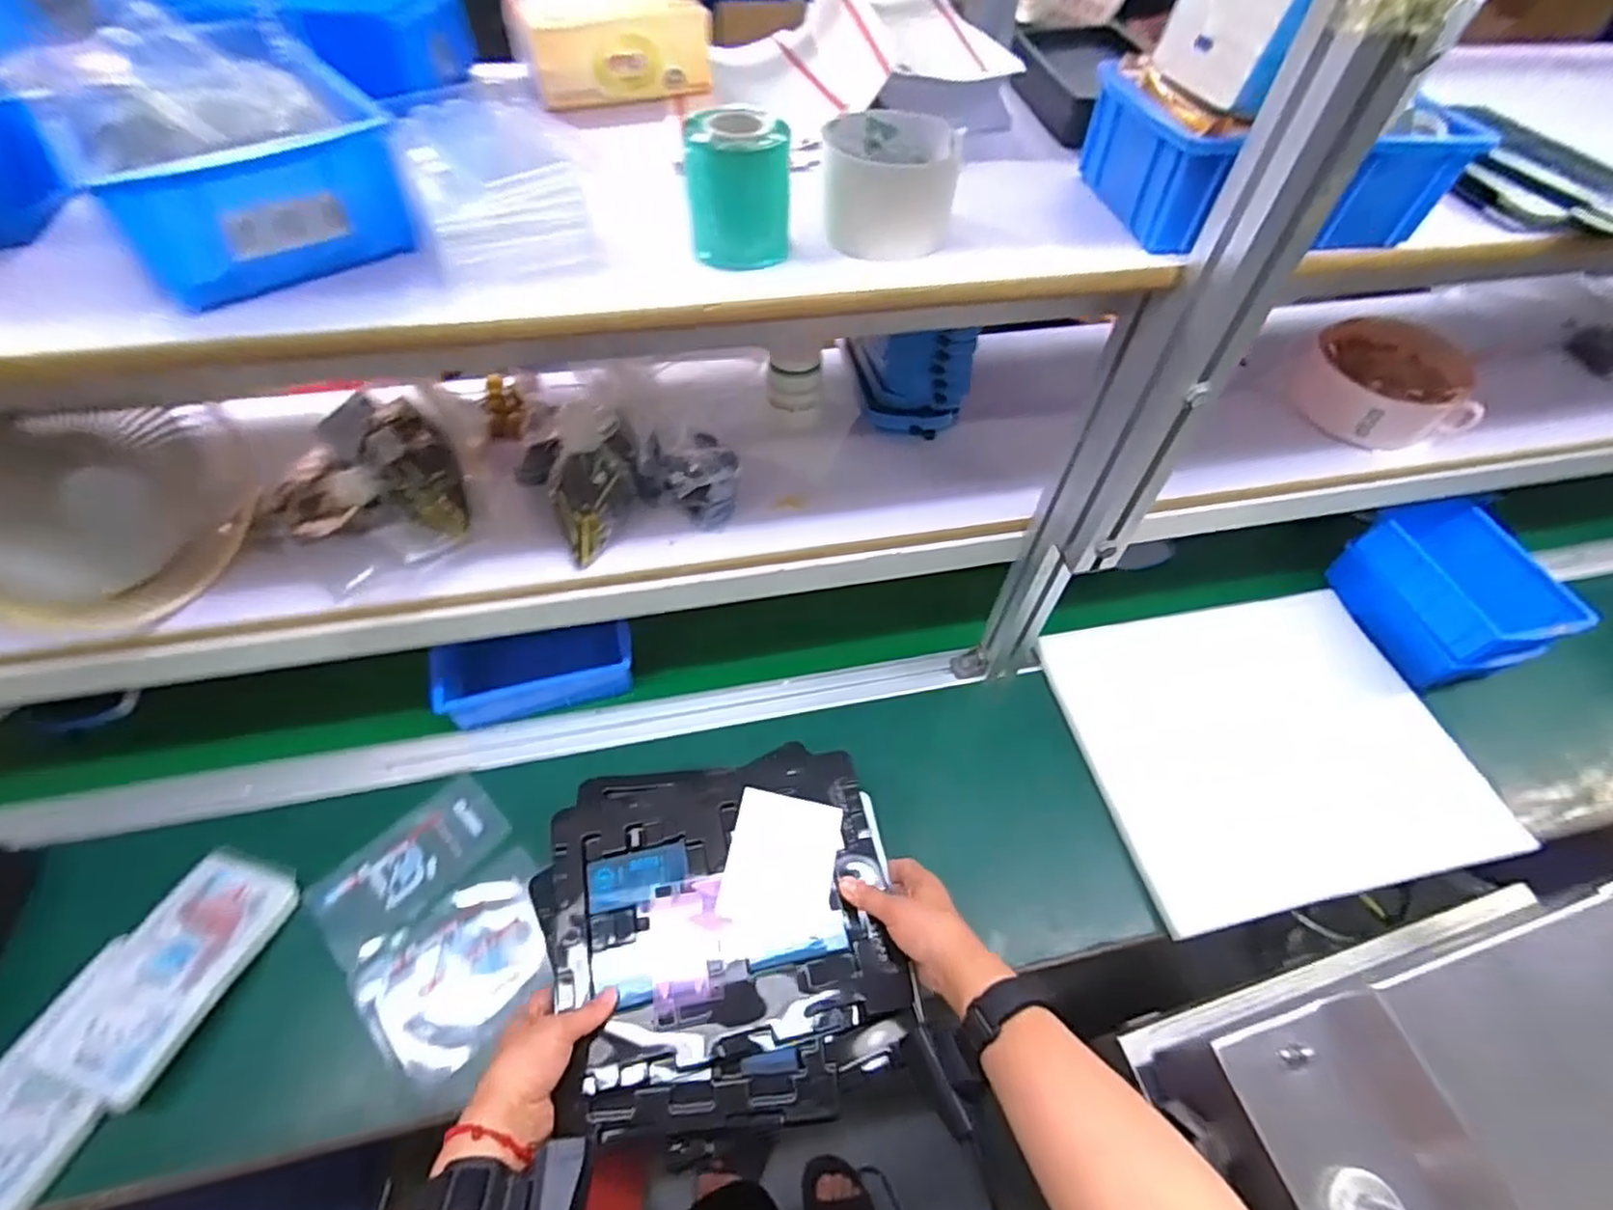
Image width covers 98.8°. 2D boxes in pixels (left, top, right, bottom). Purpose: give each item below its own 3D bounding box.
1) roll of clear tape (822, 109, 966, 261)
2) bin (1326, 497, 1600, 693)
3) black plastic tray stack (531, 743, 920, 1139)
[{"bbox_3d":[0.050,-0.255,0.421,0.081,0.053,0.070,6,55,0],"label":"roll of clear tape"},{"bbox_3d":[0.802,-0.018,0.867,0.153,0.110,0.216,-13,57,-12],"label":"bin"},{"bbox_3d":[-0.069,0.268,0.586,0.285,0.035,0.276,-9,56,-9],"label":"black plastic tray stack"}]

